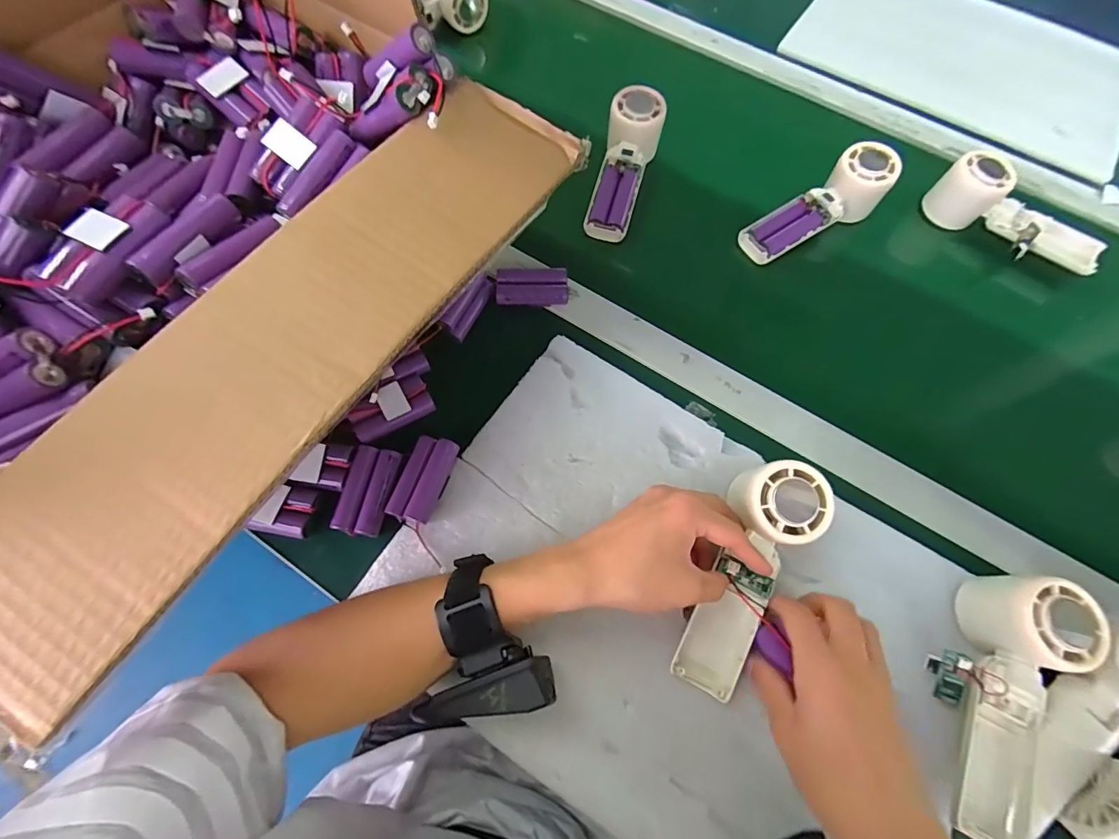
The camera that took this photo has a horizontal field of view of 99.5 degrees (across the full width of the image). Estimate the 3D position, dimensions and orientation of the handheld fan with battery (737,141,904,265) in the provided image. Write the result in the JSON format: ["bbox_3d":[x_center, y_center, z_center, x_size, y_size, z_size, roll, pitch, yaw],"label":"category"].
[{"bbox_3d":[0.262,-0.214,0.489,0.167,0.047,0.054,-32,72,1],"label":"handheld fan with battery"}]

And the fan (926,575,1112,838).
[{"bbox_3d":[0.290,0.182,0.302,0.072,0.054,0.162,25,69,8],"label":"fan"}]

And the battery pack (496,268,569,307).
[{"bbox_3d":[-0.025,-0.122,0.445,0.065,0.019,0.033,-2,68,-3],"label":"battery pack"}]

